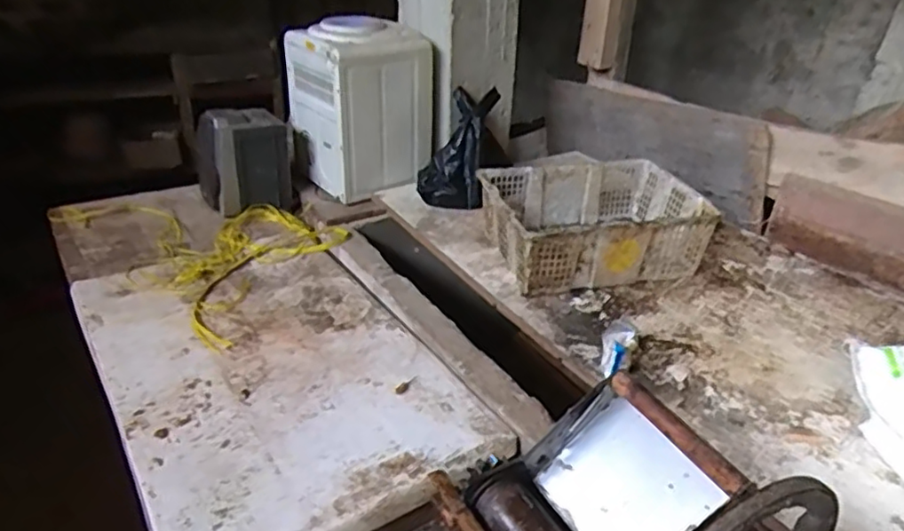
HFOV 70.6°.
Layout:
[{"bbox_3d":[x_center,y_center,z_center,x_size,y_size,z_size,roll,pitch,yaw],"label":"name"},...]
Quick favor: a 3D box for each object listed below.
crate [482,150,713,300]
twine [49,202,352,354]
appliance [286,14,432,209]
[{"bbox_3d":[0.322,-0.101,1.504,0.463,0.163,0.336,-7,31,-15],"label":"crate"},{"bbox_3d":[-0.598,-0.074,1.613,0.790,0.028,0.471,25,37,35],"label":"twine"},{"bbox_3d":[-0.257,-0.458,1.798,0.302,0.408,0.337,-19,36,-32],"label":"appliance"}]

